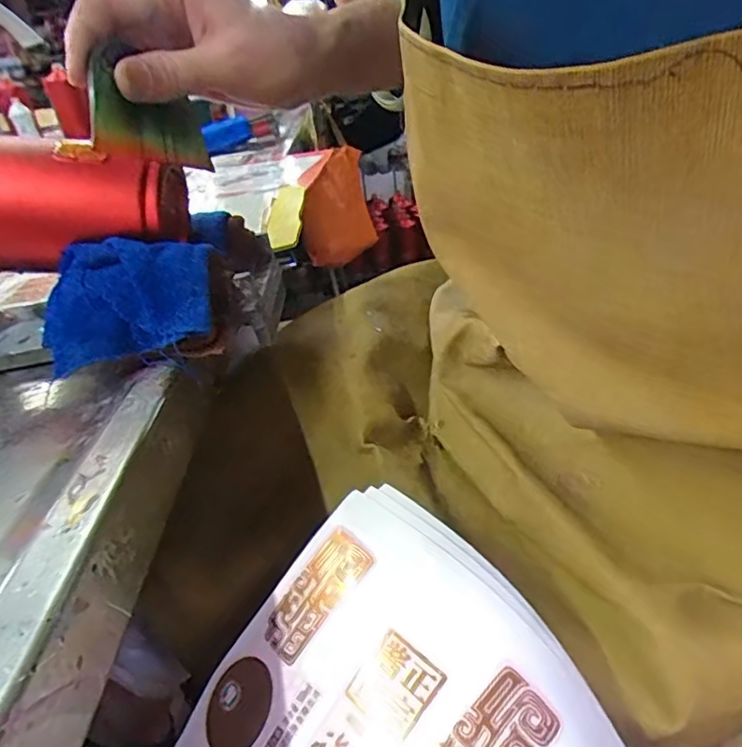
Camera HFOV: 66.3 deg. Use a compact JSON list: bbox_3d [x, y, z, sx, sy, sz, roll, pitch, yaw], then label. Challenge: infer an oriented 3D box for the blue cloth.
[{"bbox_3d":[-0.140,-0.045,0.327,0.095,0.050,0.059,-9,30,-3],"label":"blue cloth"}]

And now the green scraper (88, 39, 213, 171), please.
[{"bbox_3d":[-0.116,-0.139,0.304,0.011,0.049,0.084,6,10,23],"label":"green scraper"}]

